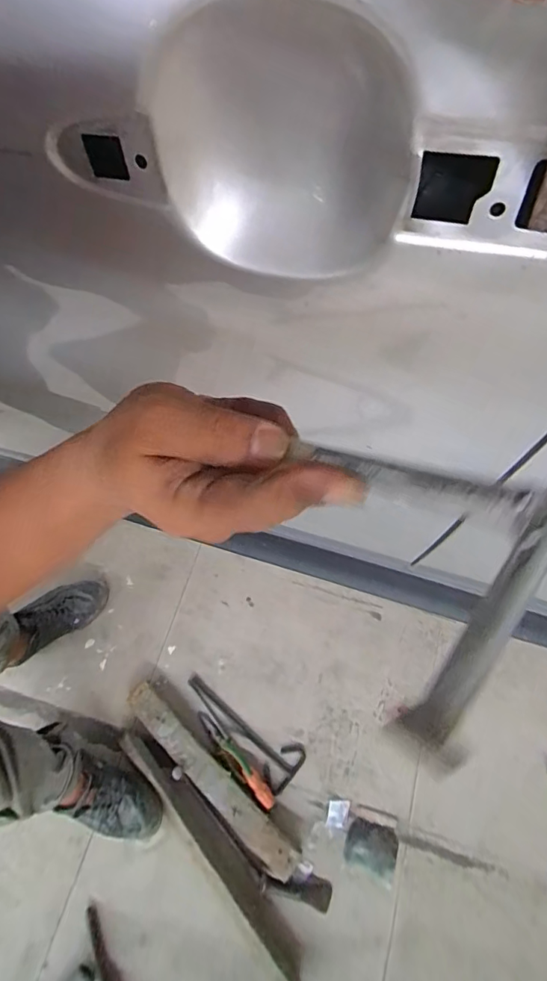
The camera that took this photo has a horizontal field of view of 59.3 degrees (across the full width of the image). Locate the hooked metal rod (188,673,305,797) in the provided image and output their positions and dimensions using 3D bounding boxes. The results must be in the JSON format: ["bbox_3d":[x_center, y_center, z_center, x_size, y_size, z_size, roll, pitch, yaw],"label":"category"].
[{"bbox_3d":[-0.064,0.507,1.051,0.296,0.024,0.095,42,73,15],"label":"hooked metal rod"}]

